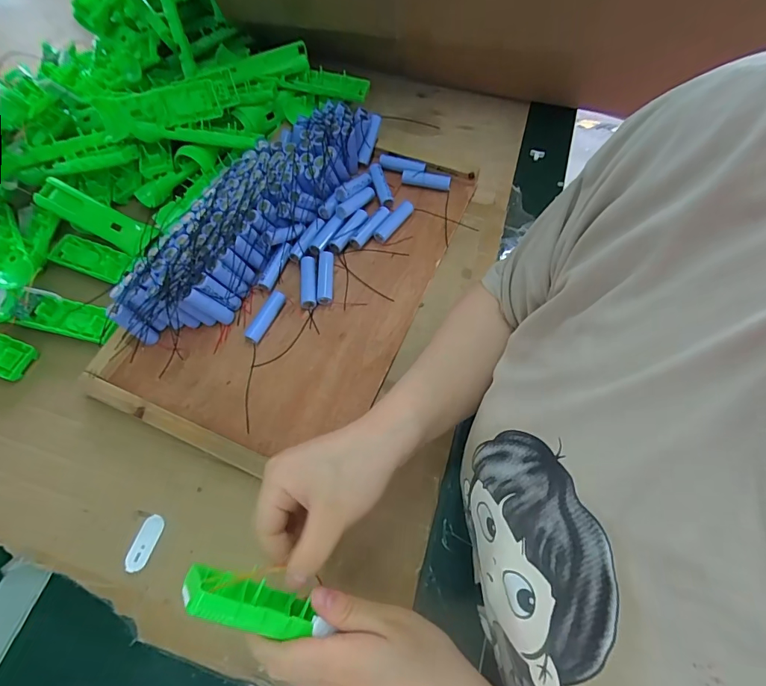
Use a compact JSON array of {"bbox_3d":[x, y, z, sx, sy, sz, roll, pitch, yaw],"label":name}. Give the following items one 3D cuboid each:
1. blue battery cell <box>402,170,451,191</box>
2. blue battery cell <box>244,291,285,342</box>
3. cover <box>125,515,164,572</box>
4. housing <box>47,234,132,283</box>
[{"bbox_3d":[0.059,-0.227,0.601,0.068,0.013,0.015,14,64,9],"label":"blue battery cell"},{"bbox_3d":[-0.136,-0.029,0.506,0.018,0.019,0.068,22,66,13],"label":"blue battery cell"},{"bbox_3d":[-0.227,0.190,0.412,0.020,0.004,0.049,10,64,7],"label":"cover"},{"bbox_3d":[-0.371,-0.110,0.551,0.110,0.013,0.042,20,66,12],"label":"housing"}]

